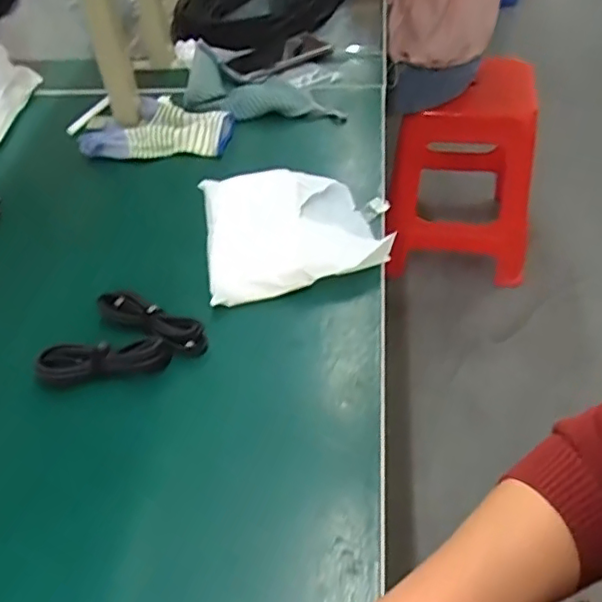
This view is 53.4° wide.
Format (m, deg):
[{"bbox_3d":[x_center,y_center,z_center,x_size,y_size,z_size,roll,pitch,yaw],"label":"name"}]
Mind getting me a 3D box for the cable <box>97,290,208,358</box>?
[{"bbox_3d":[-0.130,0.019,0.526,0.103,0.024,0.035,22,52,25],"label":"cable"}]

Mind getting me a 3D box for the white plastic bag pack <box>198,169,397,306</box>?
[{"bbox_3d":[-0.006,-0.074,0.600,0.176,0.029,0.172,-7,46,-2],"label":"white plastic bag pack"}]

